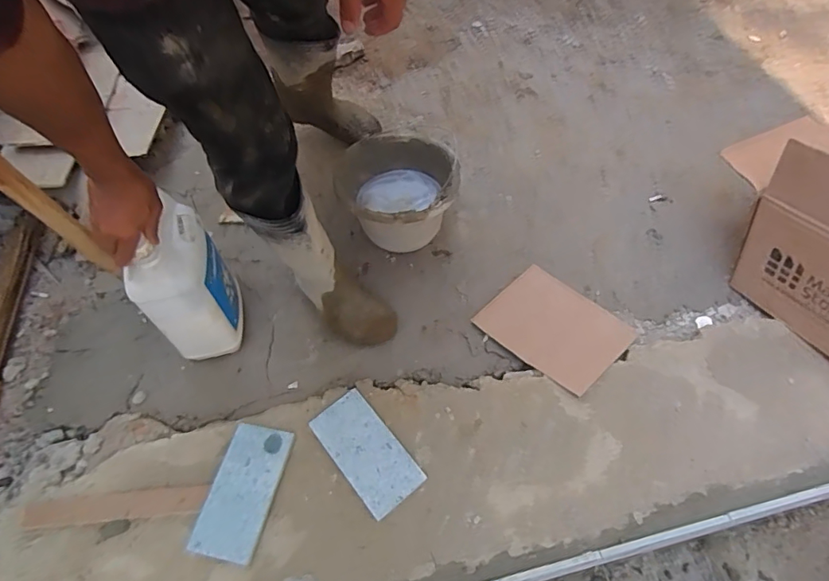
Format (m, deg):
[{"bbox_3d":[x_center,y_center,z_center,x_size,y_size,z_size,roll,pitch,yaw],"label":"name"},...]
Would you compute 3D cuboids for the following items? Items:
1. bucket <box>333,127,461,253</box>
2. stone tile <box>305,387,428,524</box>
[{"bbox_3d":[-0.028,-0.188,1.055,0.230,0.174,0.257,0,57,5],"label":"bucket"},{"bbox_3d":[-0.082,0.262,0.819,0.099,0.018,0.198,-35,58,-19],"label":"stone tile"}]

